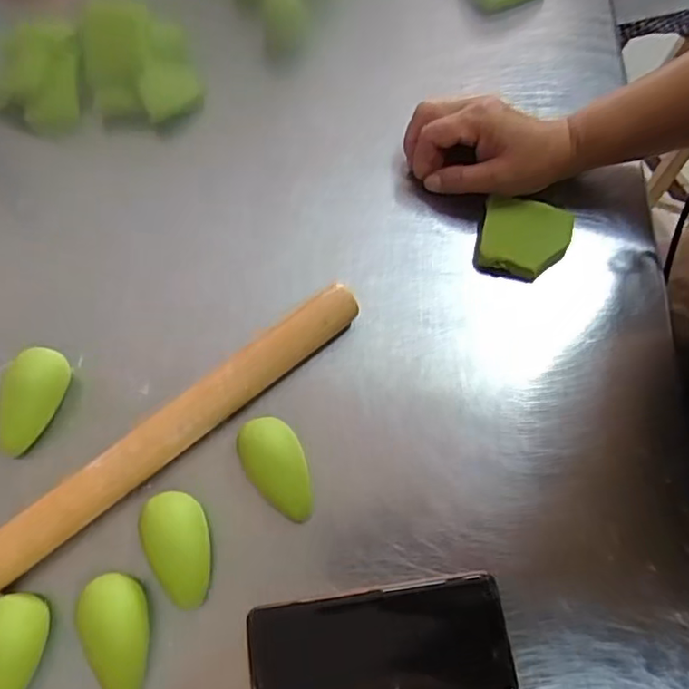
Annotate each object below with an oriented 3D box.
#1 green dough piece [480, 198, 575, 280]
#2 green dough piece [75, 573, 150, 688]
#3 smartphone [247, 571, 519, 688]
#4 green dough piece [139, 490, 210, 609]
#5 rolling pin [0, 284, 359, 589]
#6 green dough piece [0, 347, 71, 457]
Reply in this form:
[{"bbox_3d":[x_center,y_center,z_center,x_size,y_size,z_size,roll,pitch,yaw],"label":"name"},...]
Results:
[{"bbox_3d":[0.141,-0.082,0.484,0.066,0.019,0.058,12,68,4],"label":"green dough piece"},{"bbox_3d":[-0.136,0.174,0.367,0.032,0.034,0.070,-12,69,-6],"label":"green dough piece"},{"bbox_3d":[0.022,0.190,0.379,0.157,0.015,0.073,-7,68,-4],"label":"smartphone"},{"bbox_3d":[-0.105,0.130,0.391,0.038,0.026,0.069,-17,69,-8],"label":"green dough piece"},{"bbox_3d":[-0.111,0.058,0.417,0.294,0.035,0.030,-37,73,-15],"label":"rolling pin"},{"bbox_3d":[-0.214,0.037,0.414,0.032,0.025,0.070,23,69,8],"label":"green dough piece"}]

